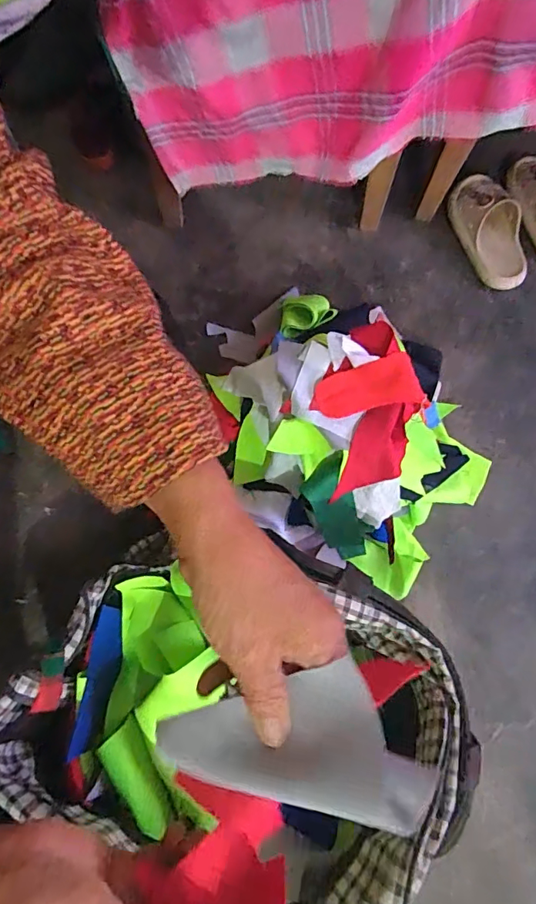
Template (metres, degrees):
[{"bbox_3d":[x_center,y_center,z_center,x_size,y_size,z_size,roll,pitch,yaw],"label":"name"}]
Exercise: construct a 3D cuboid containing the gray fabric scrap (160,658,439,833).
[{"bbox_3d":[0.008,0.143,0.250,0.137,0.018,0.064,-7,70,22],"label":"gray fabric scrap"}]

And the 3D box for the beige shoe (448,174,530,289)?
[{"bbox_3d":[0.382,-0.391,0.854,0.100,0.072,0.217,-10,72,-4],"label":"beige shoe"}]

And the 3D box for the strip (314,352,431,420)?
[{"bbox_3d":[0.122,-0.080,0.602,0.127,0.021,0.061,-9,71,-4],"label":"strip"}]

